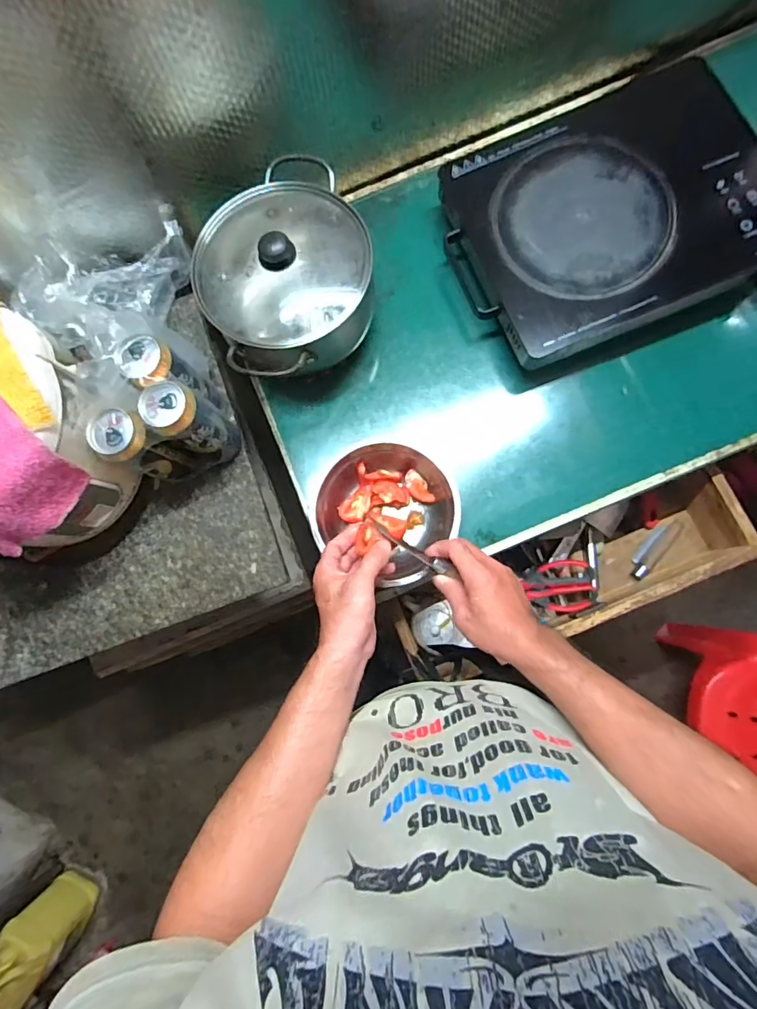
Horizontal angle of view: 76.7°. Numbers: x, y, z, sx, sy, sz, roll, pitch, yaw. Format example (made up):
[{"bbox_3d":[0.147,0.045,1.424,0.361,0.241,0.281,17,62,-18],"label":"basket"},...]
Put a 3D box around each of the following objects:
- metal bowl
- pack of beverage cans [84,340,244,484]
[{"bbox_3d":[0.010,-0.002,0.623,0.182,0.060,0.174,0,81,2],"label":"metal bowl"},{"bbox_3d":[-0.273,-0.119,0.614,0.121,0.166,0.135,-26,81,-2],"label":"pack of beverage cans"}]

